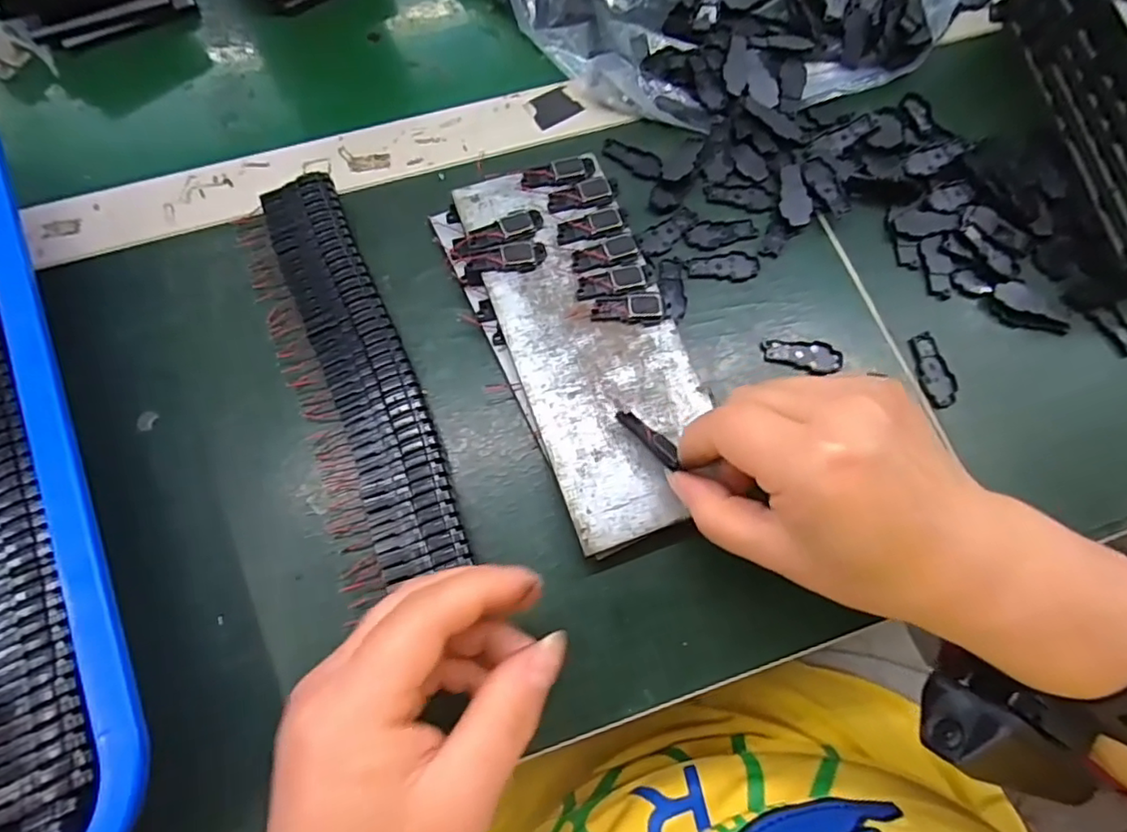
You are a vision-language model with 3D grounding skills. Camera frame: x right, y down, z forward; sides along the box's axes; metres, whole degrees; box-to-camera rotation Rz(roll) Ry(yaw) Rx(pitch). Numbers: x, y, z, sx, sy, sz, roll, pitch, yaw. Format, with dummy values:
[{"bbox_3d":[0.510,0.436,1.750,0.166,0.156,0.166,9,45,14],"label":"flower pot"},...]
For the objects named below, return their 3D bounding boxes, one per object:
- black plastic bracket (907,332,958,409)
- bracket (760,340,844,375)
[{"bbox_3d":[0.187,-0.023,0.296,0.016,0.004,0.039,-7,71,-3],"label":"black plastic bracket"},{"bbox_3d":[0.121,-0.030,0.296,0.040,0.004,0.015,3,71,0],"label":"bracket"}]

